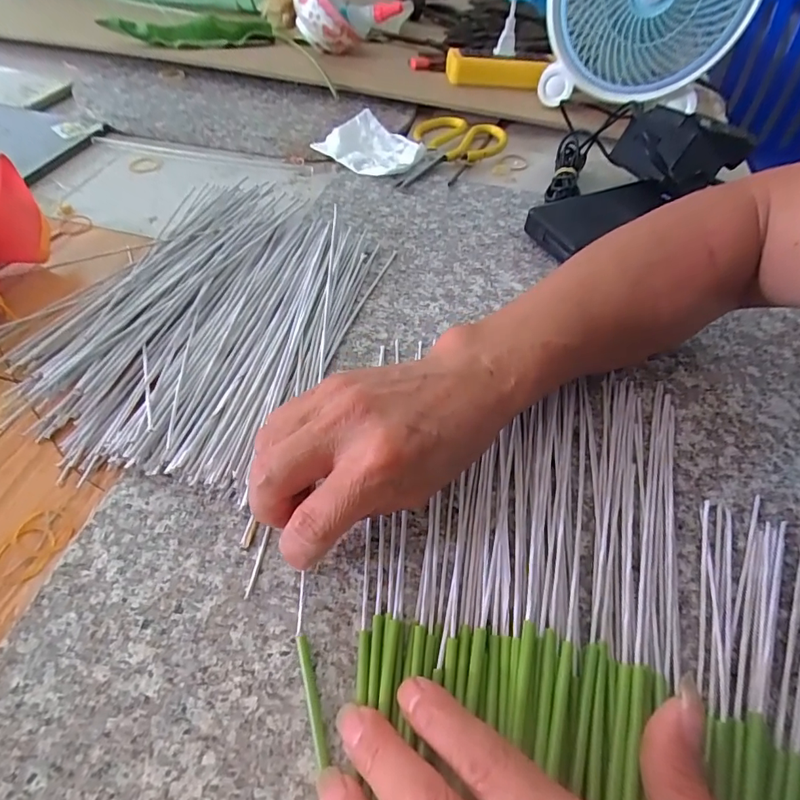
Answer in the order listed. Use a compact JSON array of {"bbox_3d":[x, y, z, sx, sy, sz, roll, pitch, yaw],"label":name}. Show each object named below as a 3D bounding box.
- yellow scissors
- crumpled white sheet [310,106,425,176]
[{"bbox_3d":[0.064,-0.280,0.524,0.106,0.008,0.163,7,52,4],"label":"yellow scissors"},{"bbox_3d":[-0.029,-0.278,0.512,0.107,0.017,0.087,32,58,22],"label":"crumpled white sheet"}]

